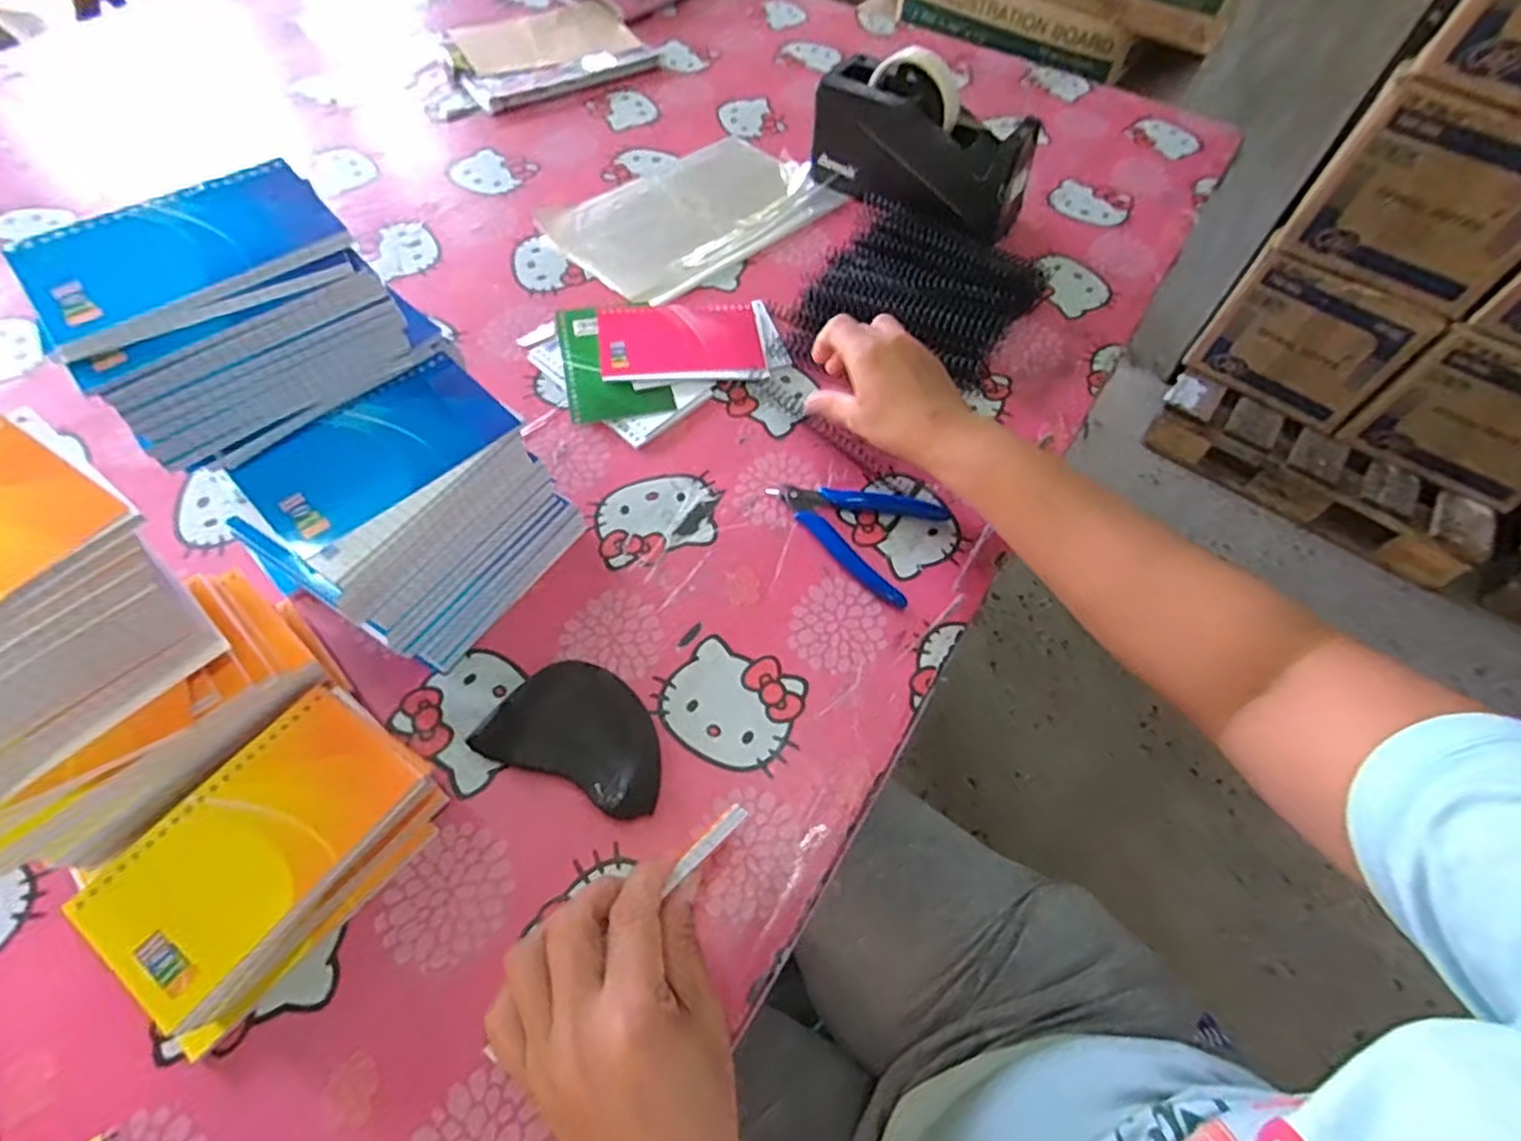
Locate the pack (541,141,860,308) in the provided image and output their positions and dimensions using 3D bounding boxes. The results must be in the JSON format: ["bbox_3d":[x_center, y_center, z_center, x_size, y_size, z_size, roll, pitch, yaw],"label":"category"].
[{"bbox_3d":[-0.064,-0.346,0.662,0.252,0.012,0.165,-39,68,-22],"label":"pack"}]

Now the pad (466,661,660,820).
[{"bbox_3d":[-0.099,0.092,0.392,0.101,0.024,0.066,22,60,10],"label":"pad"}]

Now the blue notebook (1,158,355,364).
[{"bbox_3d":[-0.279,-0.156,0.334,0.131,0.011,0.080,-35,67,-21],"label":"blue notebook"}]

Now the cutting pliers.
[{"bbox_3d":[0.076,-0.037,0.484,0.084,0.009,0.119,-39,68,-22],"label":"cutting pliers"}]

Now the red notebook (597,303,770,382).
[{"bbox_3d":[-0.064,-0.189,0.561,0.130,0.008,0.089,-3,59,-5],"label":"red notebook"}]

